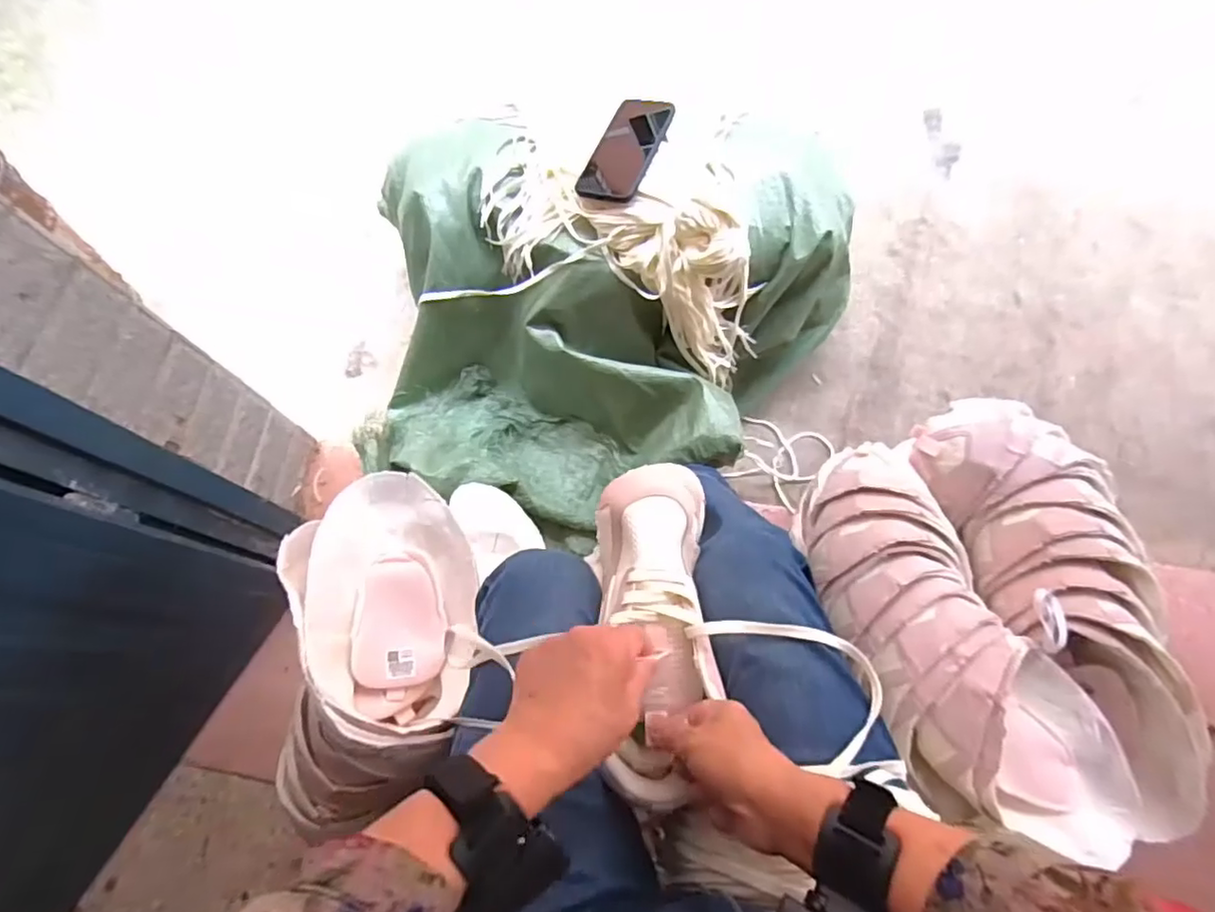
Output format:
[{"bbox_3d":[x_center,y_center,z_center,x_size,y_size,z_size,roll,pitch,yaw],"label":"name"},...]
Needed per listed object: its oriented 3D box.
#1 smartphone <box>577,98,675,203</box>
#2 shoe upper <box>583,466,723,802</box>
[{"bbox_3d":[0.023,-0.399,0.792,0.082,0.010,0.156,21,81,20],"label":"smartphone"},{"bbox_3d":[0.036,0.130,0.479,0.089,0.101,0.246,-1,72,2],"label":"shoe upper"}]

